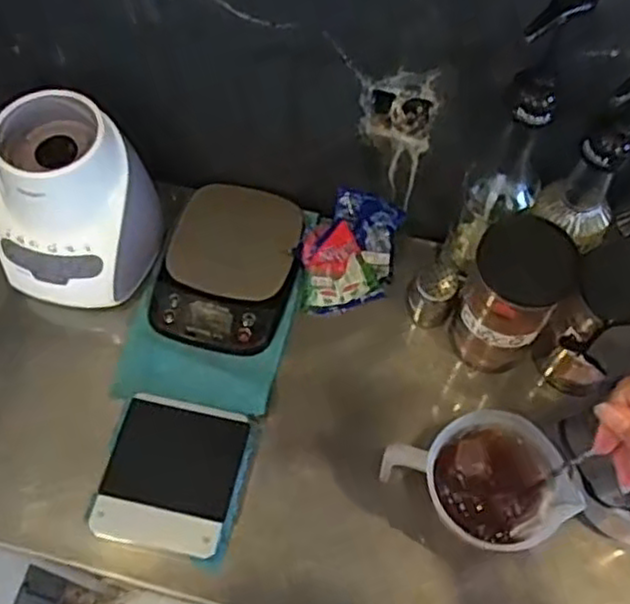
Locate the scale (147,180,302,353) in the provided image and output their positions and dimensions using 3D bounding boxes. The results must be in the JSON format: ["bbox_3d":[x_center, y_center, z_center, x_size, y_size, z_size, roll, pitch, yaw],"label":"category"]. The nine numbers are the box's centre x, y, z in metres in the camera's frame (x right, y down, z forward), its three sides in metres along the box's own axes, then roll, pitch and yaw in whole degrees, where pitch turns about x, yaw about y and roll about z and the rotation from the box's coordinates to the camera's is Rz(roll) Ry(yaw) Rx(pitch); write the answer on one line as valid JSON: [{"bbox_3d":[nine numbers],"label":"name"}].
[{"bbox_3d":[-0.100,-0.043,0.843,0.154,0.034,0.200,15,64,7],"label":"scale"}]

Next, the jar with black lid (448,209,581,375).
[{"bbox_3d":[0.196,-0.005,0.733,0.089,0.196,0.082,0,63,0],"label":"jar with black lid"}]

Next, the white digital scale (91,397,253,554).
[{"bbox_3d":[-0.143,0.172,0.729,0.130,0.018,0.150,12,63,6],"label":"white digital scale"}]

